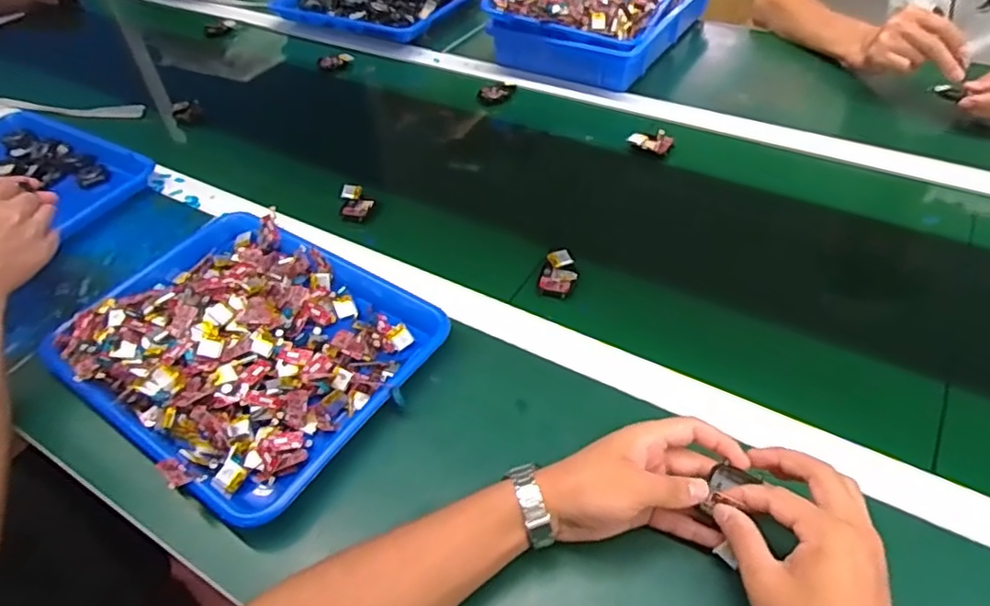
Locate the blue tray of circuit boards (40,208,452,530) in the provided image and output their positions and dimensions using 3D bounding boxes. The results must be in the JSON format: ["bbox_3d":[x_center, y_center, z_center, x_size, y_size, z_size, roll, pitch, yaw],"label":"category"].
[{"bbox_3d":[-0.241,0.028,0.598,0.342,0.049,0.263,26,54,27],"label":"blue tray of circuit boards"}]

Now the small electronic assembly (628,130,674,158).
[{"bbox_3d":[0.199,-0.205,0.797,0.055,0.015,0.036,5,47,10],"label":"small electronic assembly"}]

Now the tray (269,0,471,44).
[{"bbox_3d":[-0.221,-0.536,1.091,0.327,0.038,0.223,18,51,22],"label":"tray"}]

